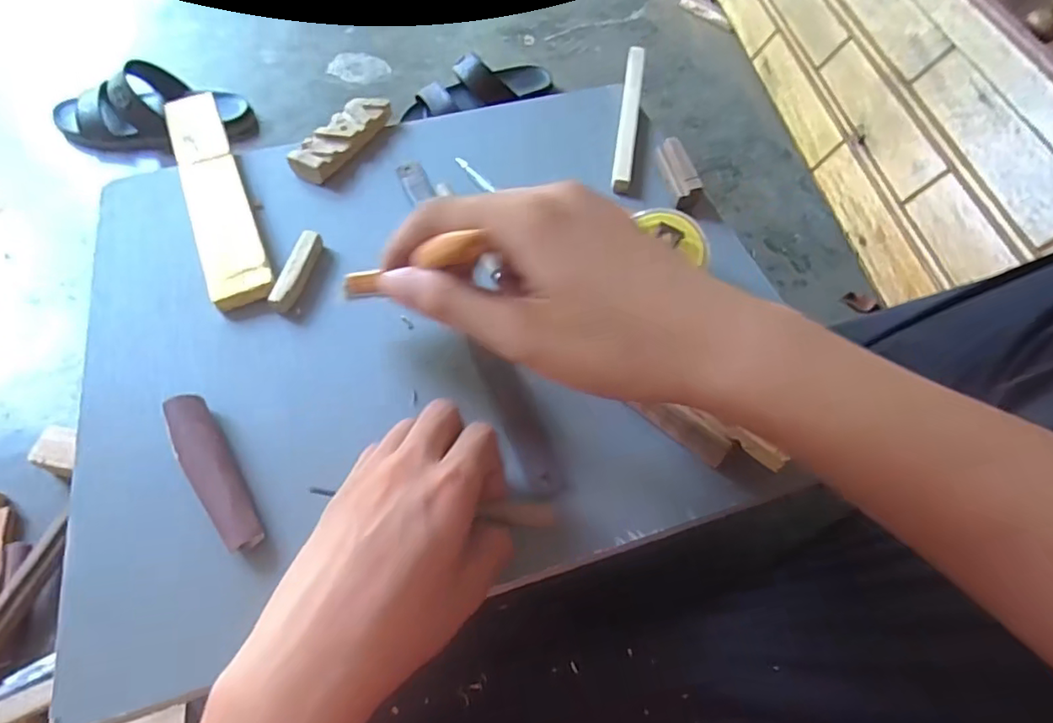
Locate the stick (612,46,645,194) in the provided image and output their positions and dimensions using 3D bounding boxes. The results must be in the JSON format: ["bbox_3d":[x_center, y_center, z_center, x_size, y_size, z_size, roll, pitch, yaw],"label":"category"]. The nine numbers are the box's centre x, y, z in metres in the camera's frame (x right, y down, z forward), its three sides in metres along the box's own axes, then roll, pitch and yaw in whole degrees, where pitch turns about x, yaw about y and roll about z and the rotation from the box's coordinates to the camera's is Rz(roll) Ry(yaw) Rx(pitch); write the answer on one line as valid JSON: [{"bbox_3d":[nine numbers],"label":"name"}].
[{"bbox_3d":[0.095,-0.230,0.525,0.018,0.011,0.219,9,59,3],"label":"stick"}]

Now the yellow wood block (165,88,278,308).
[{"bbox_3d":[-0.248,-0.136,0.459,0.043,0.020,0.251,-22,62,-15],"label":"yellow wood block"}]

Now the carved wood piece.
[{"bbox_3d":[-0.157,-0.190,0.492,0.037,0.021,0.104,24,61,12],"label":"carved wood piece"}]

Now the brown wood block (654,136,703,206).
[{"bbox_3d":[0.122,-0.159,0.469,0.020,0.017,0.066,-6,59,-6],"label":"brown wood block"}]

